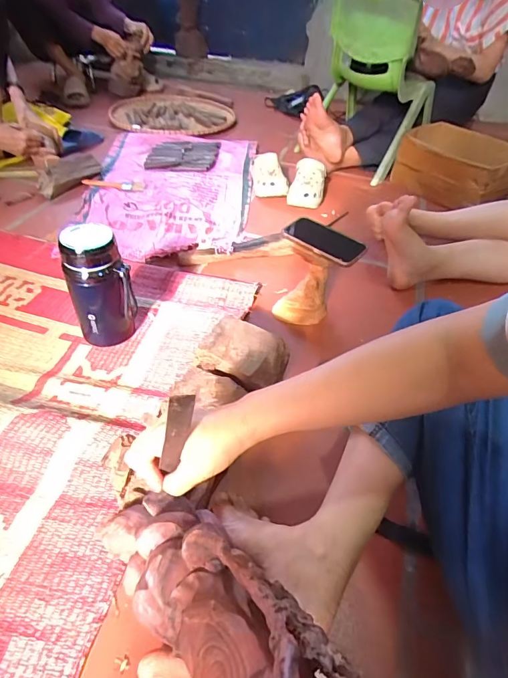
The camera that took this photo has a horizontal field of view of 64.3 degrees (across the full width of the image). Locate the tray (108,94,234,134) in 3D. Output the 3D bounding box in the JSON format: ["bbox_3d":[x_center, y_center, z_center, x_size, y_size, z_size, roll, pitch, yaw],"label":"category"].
[{"bbox_3d":[-0.339,-0.901,1.615,0.481,0.046,0.455,3,47,-3],"label":"tray"}]

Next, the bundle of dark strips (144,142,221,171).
[{"bbox_3d":[-0.233,-0.608,1.331,0.239,0.032,0.170,-2,47,-7],"label":"bundle of dark strips"}]

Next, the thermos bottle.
[{"bbox_3d":[-0.265,-0.091,0.701,0.104,0.211,0.072,-15,50,-24],"label":"thermos bottle"}]

